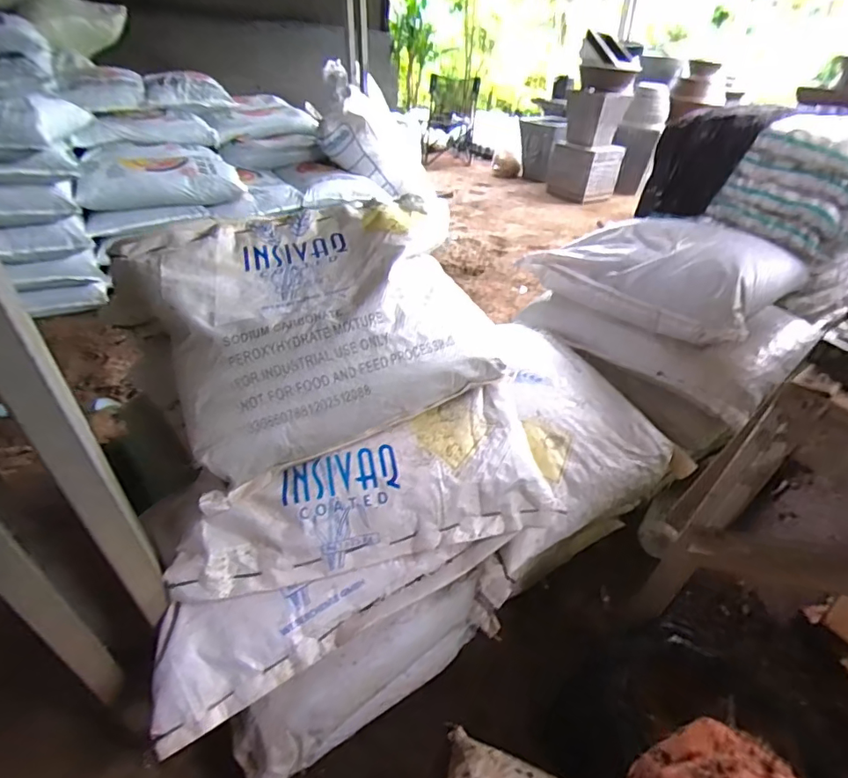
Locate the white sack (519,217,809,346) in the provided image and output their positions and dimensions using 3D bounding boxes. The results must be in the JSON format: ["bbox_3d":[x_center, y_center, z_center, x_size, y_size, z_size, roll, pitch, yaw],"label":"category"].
[{"bbox_3d":[0.479,-0.249,1.001,0.317,0.134,0.440,-28,48,-33],"label":"white sack"}]

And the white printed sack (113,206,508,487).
[{"bbox_3d":[-0.146,-0.103,0.668,0.385,0.165,0.360,-19,43,-25],"label":"white printed sack"}]

